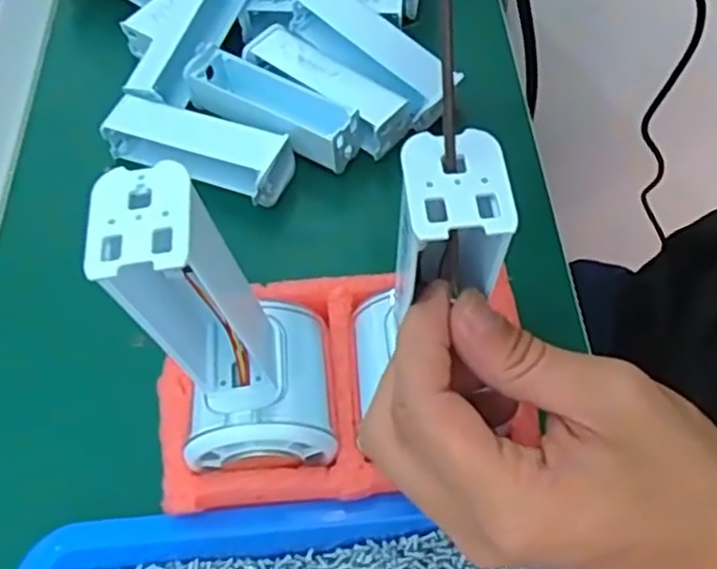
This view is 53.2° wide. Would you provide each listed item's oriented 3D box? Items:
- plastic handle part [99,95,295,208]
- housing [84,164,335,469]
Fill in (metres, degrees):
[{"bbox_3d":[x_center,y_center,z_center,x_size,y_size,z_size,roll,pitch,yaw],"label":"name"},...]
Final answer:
[{"bbox_3d":[-0.087,-0.075,0.389,0.100,0.027,0.033,20,62,15],"label":"plastic handle part"},{"bbox_3d":[-0.039,0.018,0.238,0.049,0.145,0.055,-6,58,0],"label":"housing"}]

